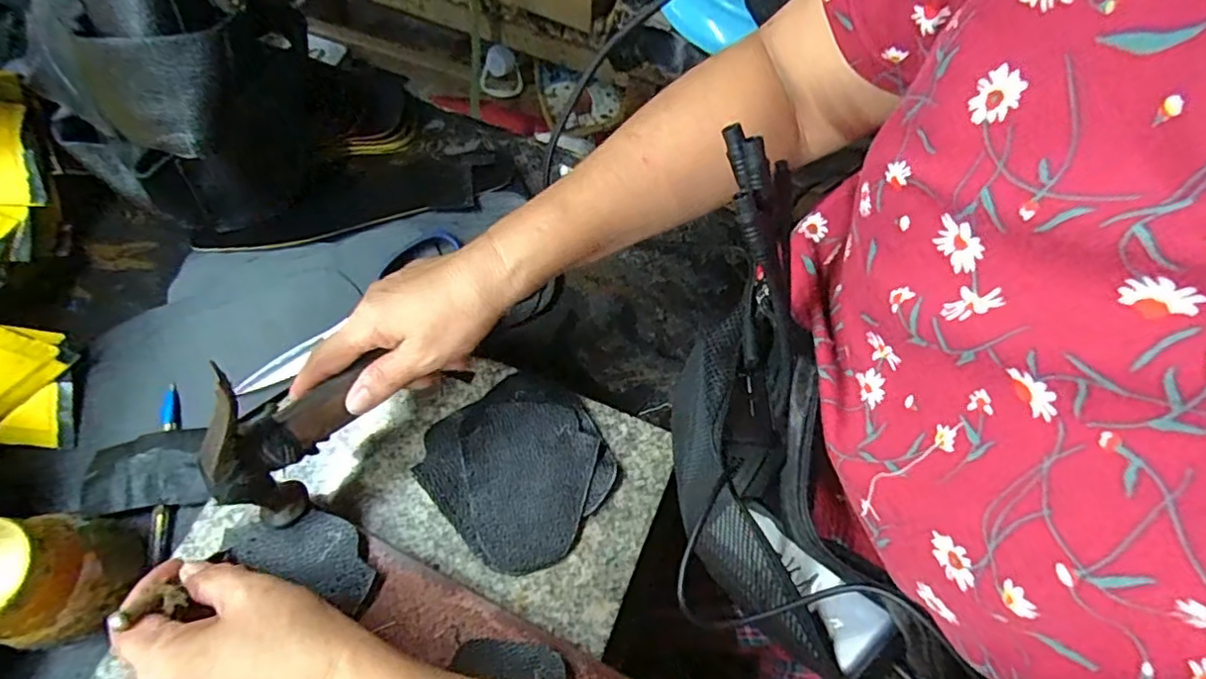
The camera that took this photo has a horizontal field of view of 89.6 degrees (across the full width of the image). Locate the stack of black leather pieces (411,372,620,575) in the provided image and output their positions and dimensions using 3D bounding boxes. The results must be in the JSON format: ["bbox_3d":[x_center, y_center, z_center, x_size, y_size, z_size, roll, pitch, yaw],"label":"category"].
[{"bbox_3d":[-0.055,0.086,0.409,0.110,0.015,0.115,-38,73,-18],"label":"stack of black leather pieces"}]

